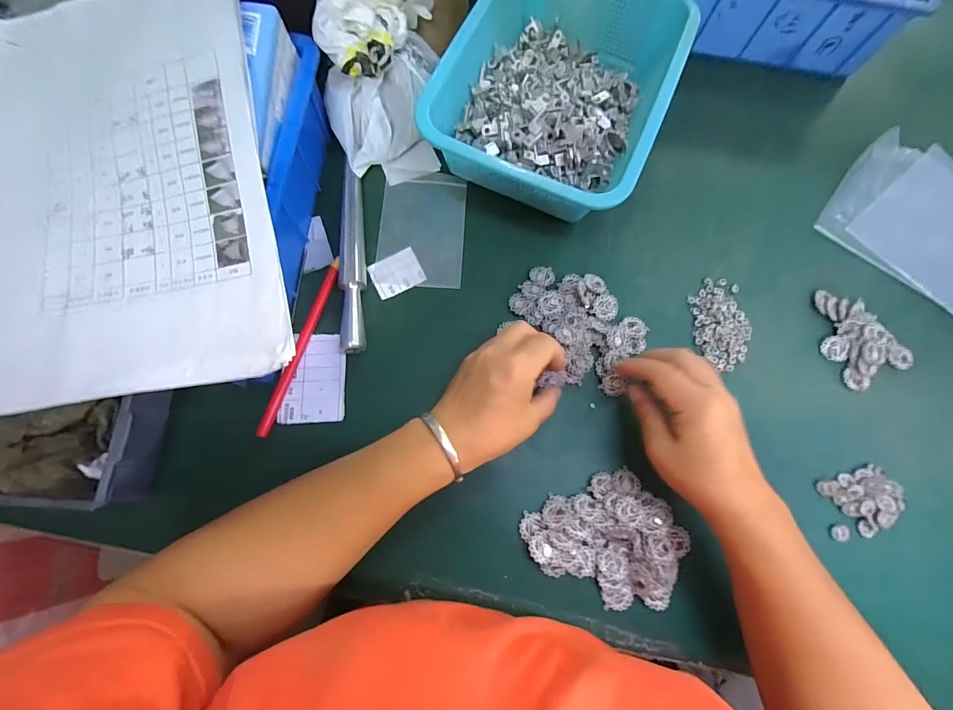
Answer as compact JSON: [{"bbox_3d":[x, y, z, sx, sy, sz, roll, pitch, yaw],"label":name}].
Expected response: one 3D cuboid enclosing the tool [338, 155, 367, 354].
[{"bbox_3d":[-0.111,-0.089,0.368,0.022,0.022,0.178,-3,75,-3],"label":"tool"}]

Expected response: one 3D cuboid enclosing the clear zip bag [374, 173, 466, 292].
[{"bbox_3d":[-0.052,-0.123,0.394,0.080,0.004,0.118,3,75,-1],"label":"clear zip bag"}]

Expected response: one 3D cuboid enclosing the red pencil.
[{"bbox_3d":[-0.151,-0.009,0.352,0.010,0.010,0.161,18,75,3],"label":"red pencil"}]

